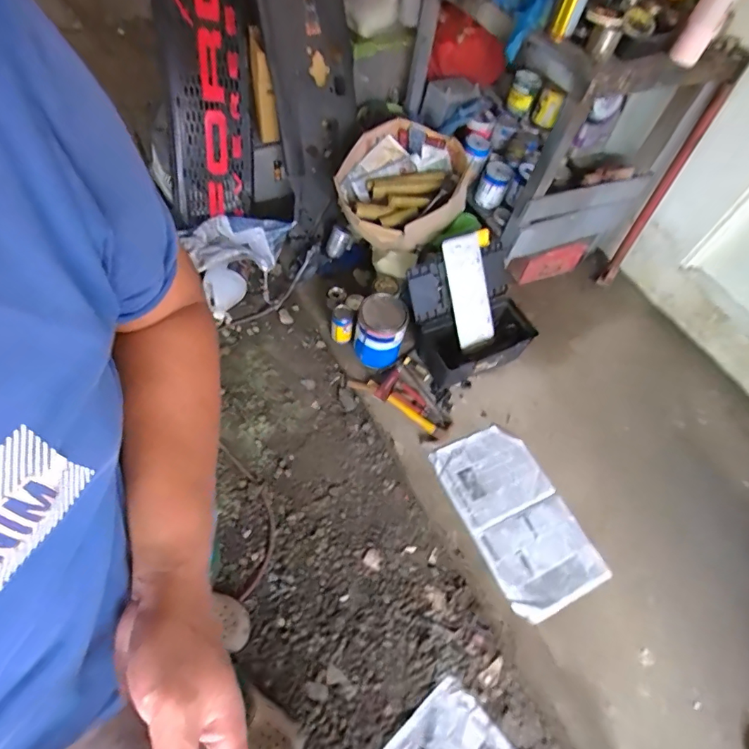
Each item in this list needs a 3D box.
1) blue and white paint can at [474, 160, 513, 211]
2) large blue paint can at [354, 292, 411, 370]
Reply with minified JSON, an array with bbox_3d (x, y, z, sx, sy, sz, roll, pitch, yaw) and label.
[{"bbox_3d":[0.447,-0.715,1.733,0.108,0.109,0.131,17,61,8],"label":"blue and white paint can"},{"bbox_3d":[0.018,-0.148,1.585,0.167,0.209,0.186,11,57,-1],"label":"large blue paint can"}]

